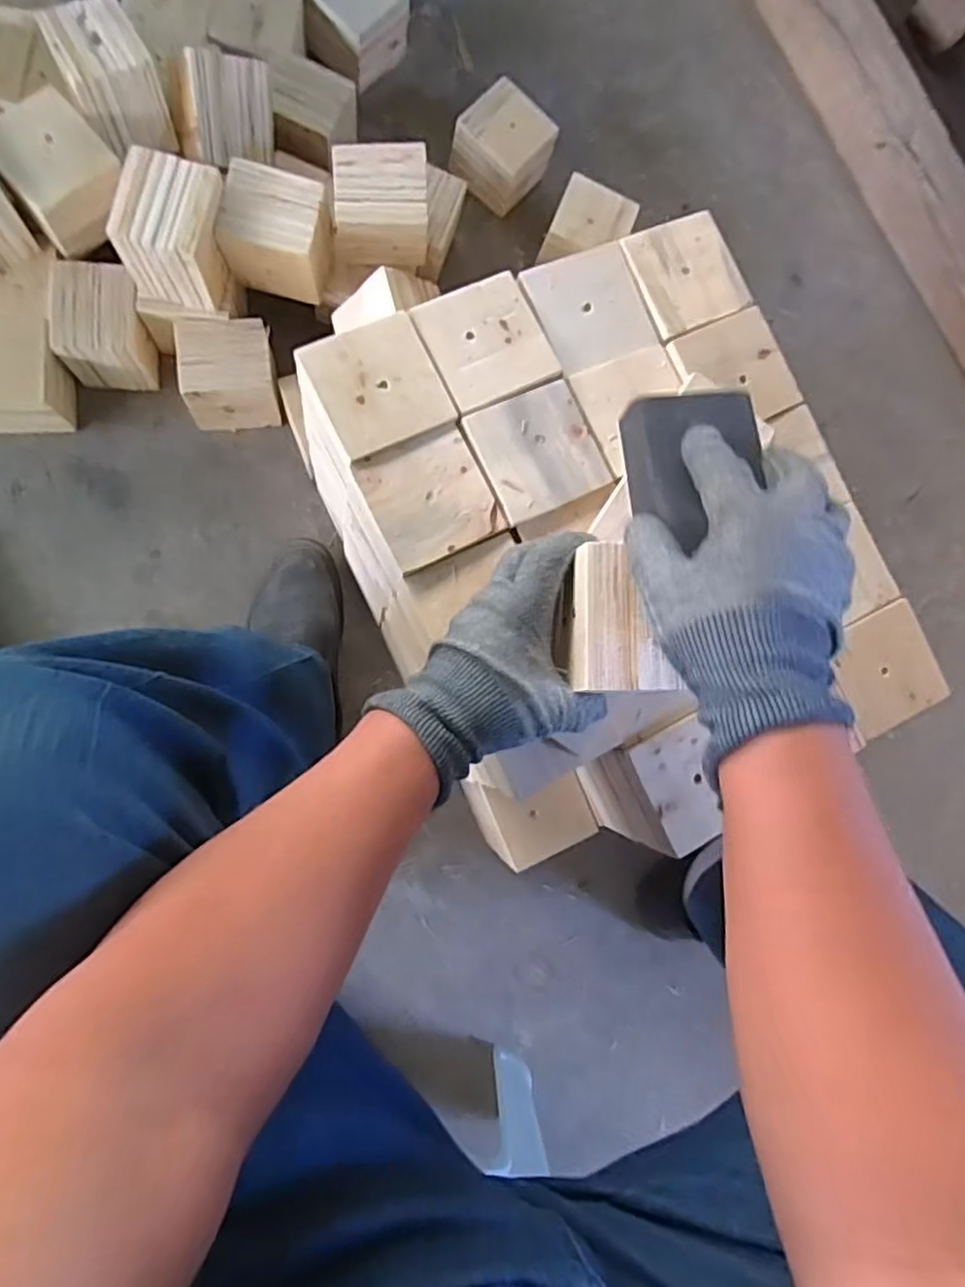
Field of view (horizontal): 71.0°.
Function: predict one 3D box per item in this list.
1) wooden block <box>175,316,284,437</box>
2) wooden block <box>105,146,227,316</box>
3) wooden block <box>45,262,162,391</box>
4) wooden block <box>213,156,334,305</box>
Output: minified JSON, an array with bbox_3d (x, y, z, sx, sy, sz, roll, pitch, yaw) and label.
[{"bbox_3d":[-0.276,-0.294,0.750,0.095,0.091,0.091,-6,86,-10],"label":"wooden block"},{"bbox_3d":[-0.298,-0.398,0.656,0.087,0.080,0.099,11,83,-8],"label":"wooden block"},{"bbox_3d":[-0.401,-0.338,0.727,0.084,0.084,0.096,5,84,-9],"label":"wooden block"},{"bbox_3d":[-0.208,-0.412,0.688,0.090,0.088,0.089,14,83,-8],"label":"wooden block"}]

